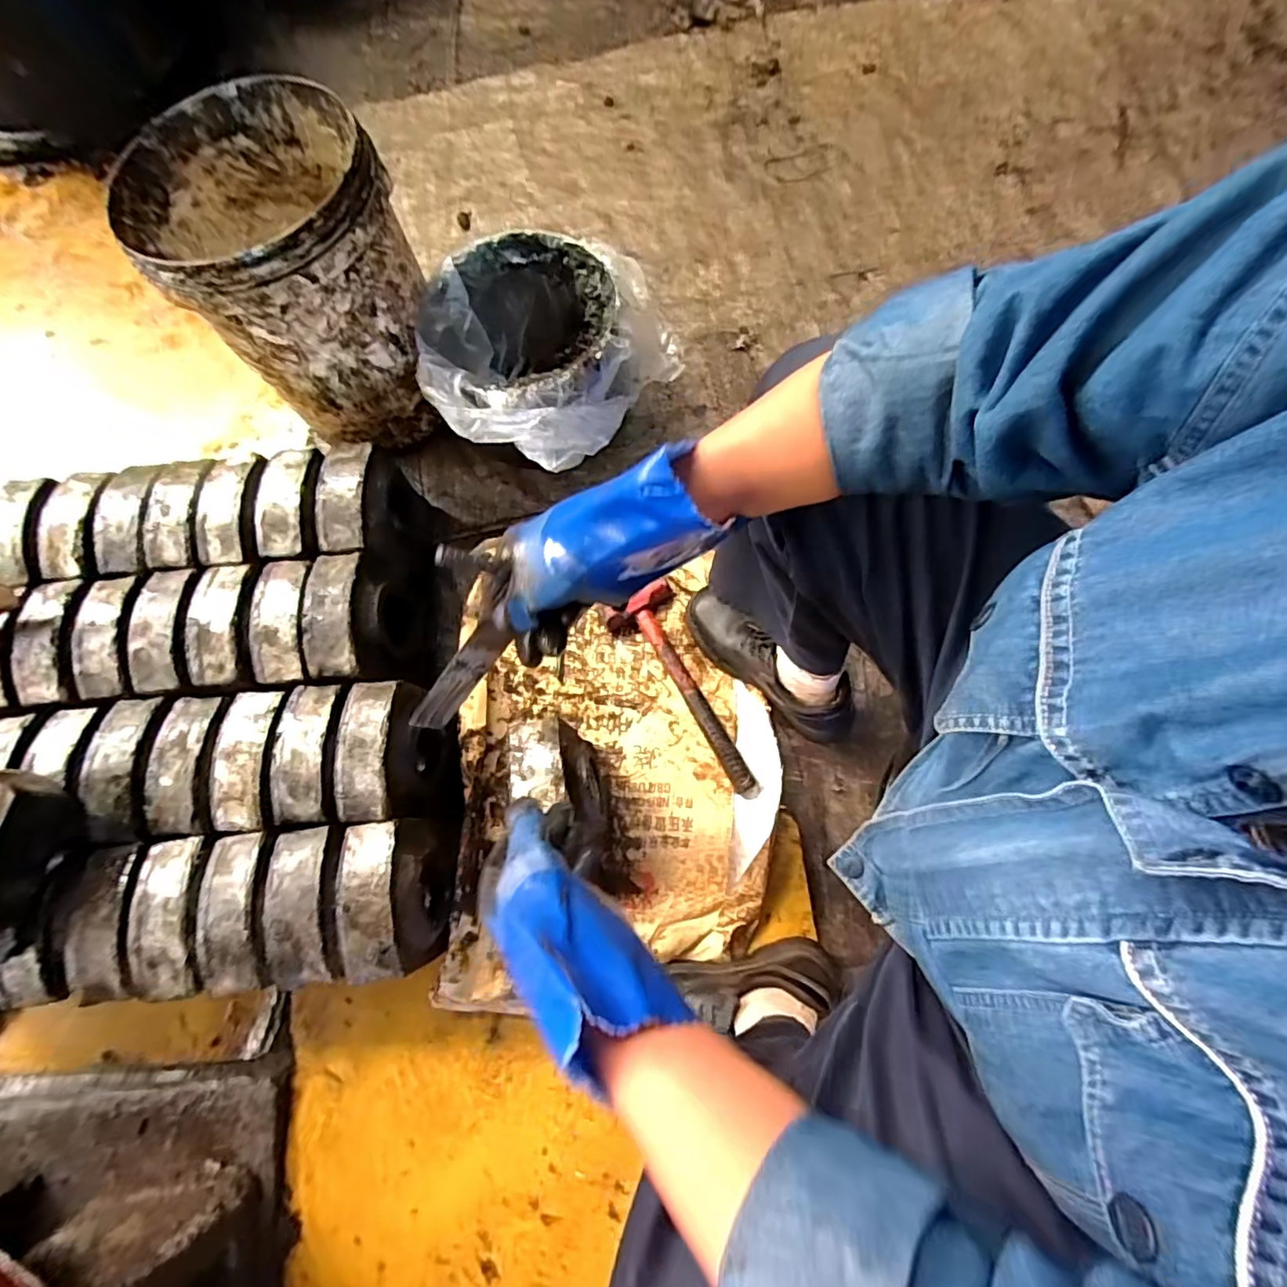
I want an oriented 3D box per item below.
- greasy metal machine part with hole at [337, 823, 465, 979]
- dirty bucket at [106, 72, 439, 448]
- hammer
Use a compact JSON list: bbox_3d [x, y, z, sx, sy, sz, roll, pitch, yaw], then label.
[{"bbox_3d":[-0.272,0.277,0.639,0.099,0.105,0.149,-2,74,4],"label":"greasy metal machine part with hole"},{"bbox_3d":[-0.460,-0.499,0.806,0.284,0.327,0.316,-34,75,-5],"label":"dirty bucket"},{"bbox_3d":[0.068,0.077,0.793,0.094,0.032,0.302,-28,77,-5],"label":"hammer"}]

